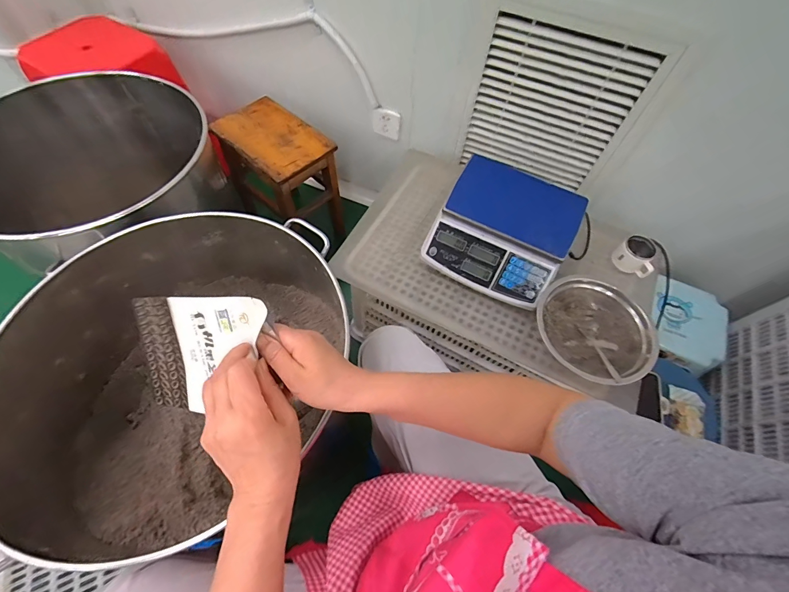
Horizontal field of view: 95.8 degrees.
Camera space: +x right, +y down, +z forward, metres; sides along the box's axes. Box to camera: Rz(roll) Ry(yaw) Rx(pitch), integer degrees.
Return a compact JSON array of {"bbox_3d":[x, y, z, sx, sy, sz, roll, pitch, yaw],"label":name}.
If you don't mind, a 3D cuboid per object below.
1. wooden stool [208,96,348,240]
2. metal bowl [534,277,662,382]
[{"bbox_3d":[-0.350,-0.365,1.118,0.338,0.322,0.235,40,67,18],"label":"wooden stool"},{"bbox_3d":[0.380,0.074,0.696,0.187,0.069,0.207,-33,68,-19],"label":"metal bowl"}]

